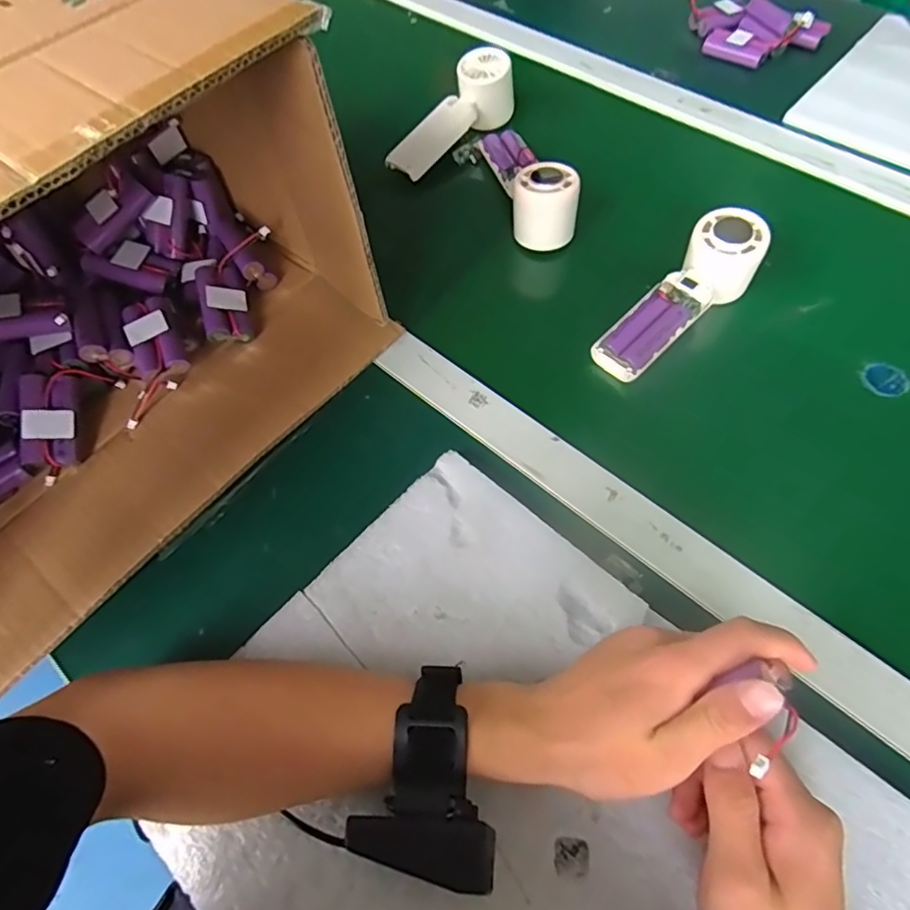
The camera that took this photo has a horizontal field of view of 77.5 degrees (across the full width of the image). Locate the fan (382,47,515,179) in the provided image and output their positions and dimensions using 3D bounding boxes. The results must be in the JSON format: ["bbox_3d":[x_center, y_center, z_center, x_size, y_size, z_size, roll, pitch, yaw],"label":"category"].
[{"bbox_3d":[-0.004,-0.344,0.587,0.047,0.051,0.156,41,83,22],"label":"fan"}]

